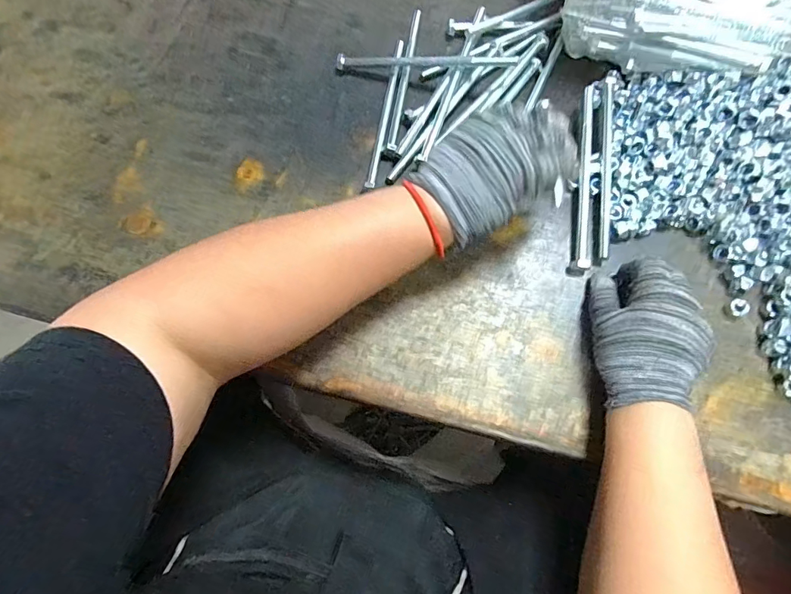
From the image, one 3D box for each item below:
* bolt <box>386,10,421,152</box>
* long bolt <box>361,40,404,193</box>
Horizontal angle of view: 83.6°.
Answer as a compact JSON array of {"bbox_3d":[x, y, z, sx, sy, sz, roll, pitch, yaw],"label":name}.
[{"bbox_3d":[0.010,-0.233,0.472,0.009,0.011,0.185,8,74,4],"label":"bolt"},{"bbox_3d":[-0.010,-0.194,0.464,0.011,0.006,0.189,10,74,4],"label":"long bolt"}]

